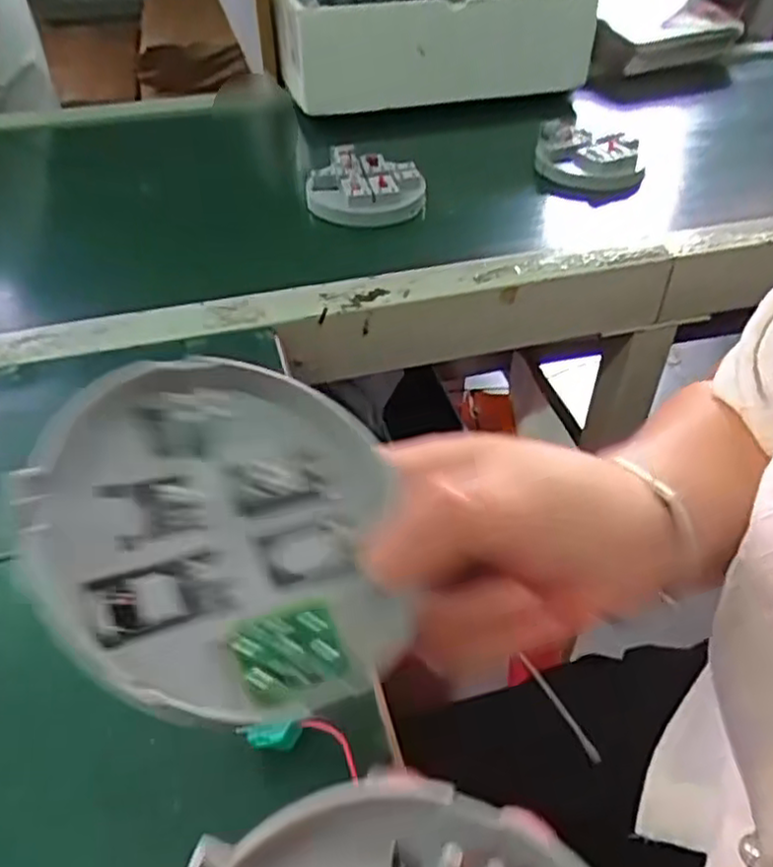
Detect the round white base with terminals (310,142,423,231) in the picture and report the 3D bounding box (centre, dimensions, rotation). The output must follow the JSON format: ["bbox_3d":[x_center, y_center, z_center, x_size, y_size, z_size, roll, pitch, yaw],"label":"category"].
[{"bbox_3d":[-0.017,-0.218,0.620,0.098,0.027,0.093,2,43,0],"label":"round white base with terminals"}]

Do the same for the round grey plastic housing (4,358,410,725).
[{"bbox_3d":[-0.043,0.024,0.192,0.098,0.016,0.100,5,52,-27],"label":"round grey plastic housing"}]

